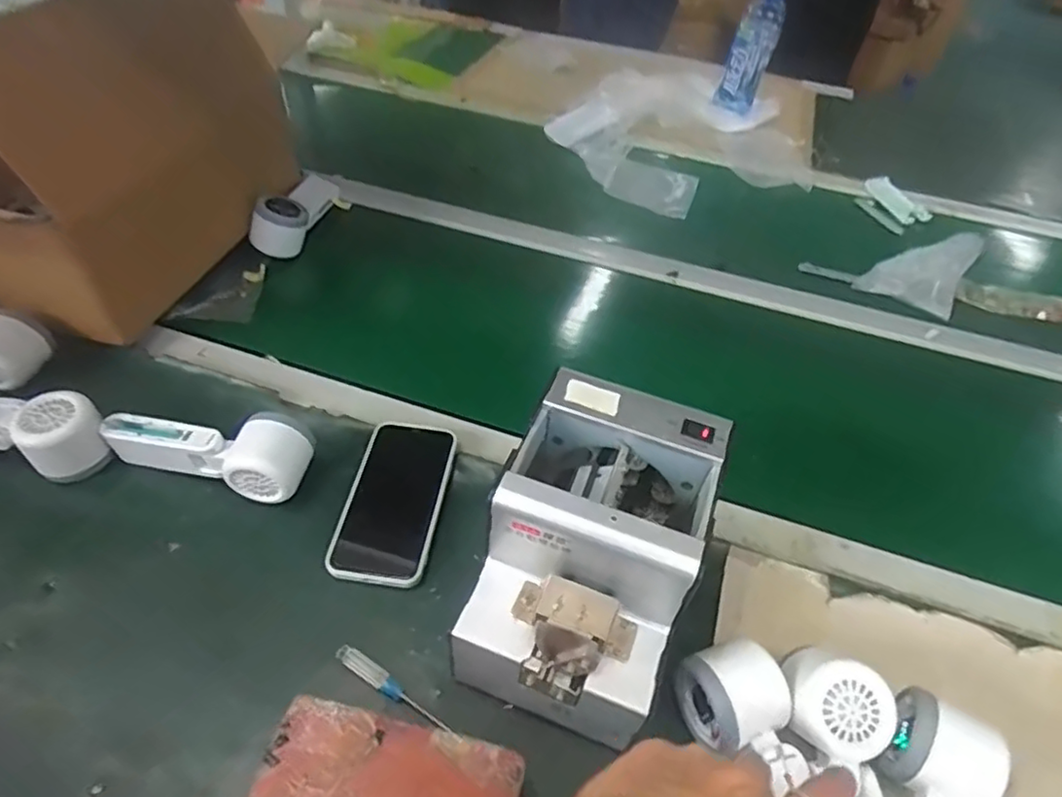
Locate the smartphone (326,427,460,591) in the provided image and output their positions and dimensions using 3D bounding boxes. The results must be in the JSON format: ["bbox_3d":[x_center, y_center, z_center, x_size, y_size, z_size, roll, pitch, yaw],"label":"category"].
[{"bbox_3d":[-0.109,0.079,0.523,0.072,0.010,0.146,7,51,5],"label":"smartphone"}]

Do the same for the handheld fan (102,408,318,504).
[{"bbox_3d":[-0.263,0.036,0.531,0.164,0.055,0.066,12,46,8],"label":"handheld fan"}]

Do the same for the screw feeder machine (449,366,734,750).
[{"bbox_3d":[0.037,0.105,0.426,0.128,0.151,0.172,17,47,13],"label":"screw feeder machine"}]

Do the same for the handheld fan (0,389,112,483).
[{"bbox_3d":[-0.432,0.022,0.525,0.168,0.058,0.050,13,46,9],"label":"handheld fan"}]

